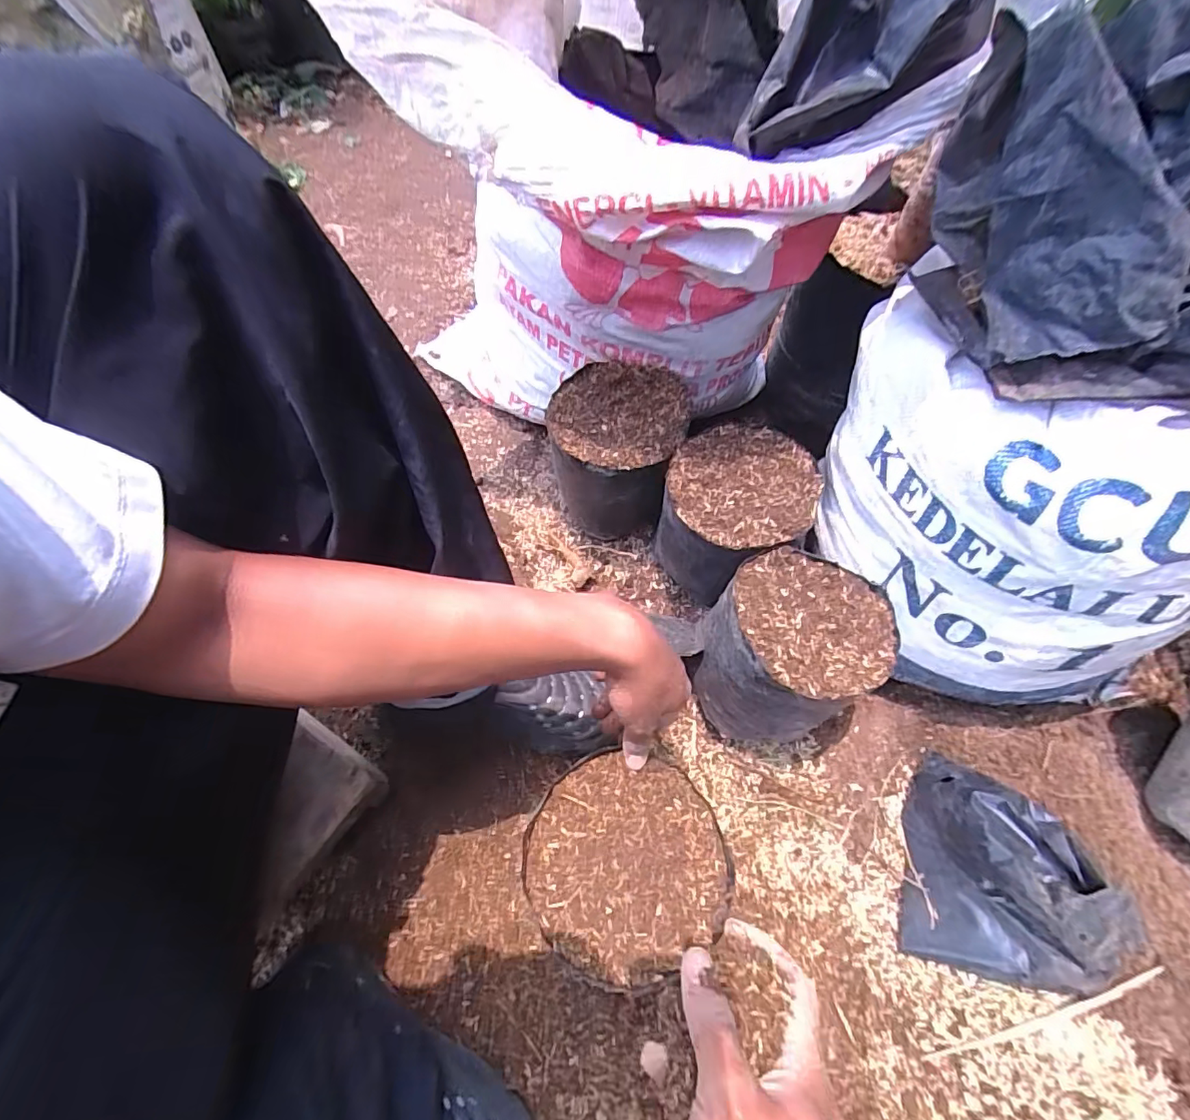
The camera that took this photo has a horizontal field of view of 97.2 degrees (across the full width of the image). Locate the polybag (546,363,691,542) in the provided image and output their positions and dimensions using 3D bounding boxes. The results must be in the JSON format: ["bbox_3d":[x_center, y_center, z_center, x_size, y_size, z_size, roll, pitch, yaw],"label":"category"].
[{"bbox_3d":[0.027,-0.117,0.652,0.157,0.175,0.159,1,60,0],"label":"polybag"}]

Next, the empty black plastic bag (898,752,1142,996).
[{"bbox_3d":[0.368,0.267,0.460,0.133,0.121,0.176,12,61,7],"label":"empty black plastic bag"}]

